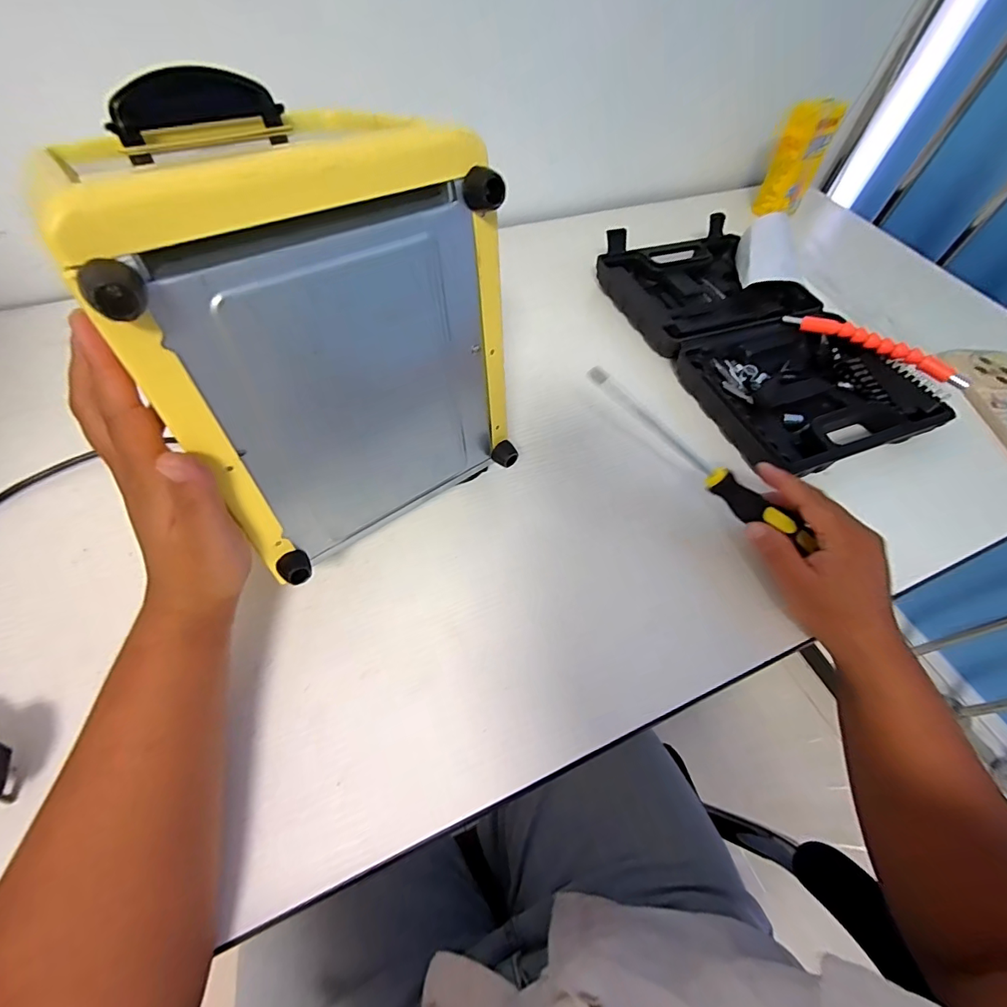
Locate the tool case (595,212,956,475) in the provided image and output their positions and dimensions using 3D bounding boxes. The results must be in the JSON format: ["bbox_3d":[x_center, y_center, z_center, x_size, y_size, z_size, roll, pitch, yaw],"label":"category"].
[{"bbox_3d":[0.258,-0.179,0.497,0.211,0.045,0.348,-17,60,-14],"label":"tool case"}]

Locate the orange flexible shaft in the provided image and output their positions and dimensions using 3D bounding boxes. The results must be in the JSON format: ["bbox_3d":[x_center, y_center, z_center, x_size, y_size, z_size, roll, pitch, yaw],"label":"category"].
[{"bbox_3d":[0.362,-0.152,0.450,0.165,0.028,0.010,33,61,17],"label":"orange flexible shaft"}]

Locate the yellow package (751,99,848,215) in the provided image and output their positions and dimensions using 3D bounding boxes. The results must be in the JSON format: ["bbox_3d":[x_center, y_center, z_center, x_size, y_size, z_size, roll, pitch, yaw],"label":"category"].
[{"bbox_3d":[0.399,-0.462,0.625,0.058,0.138,0.048,-19,57,-15],"label":"yellow package"}]

